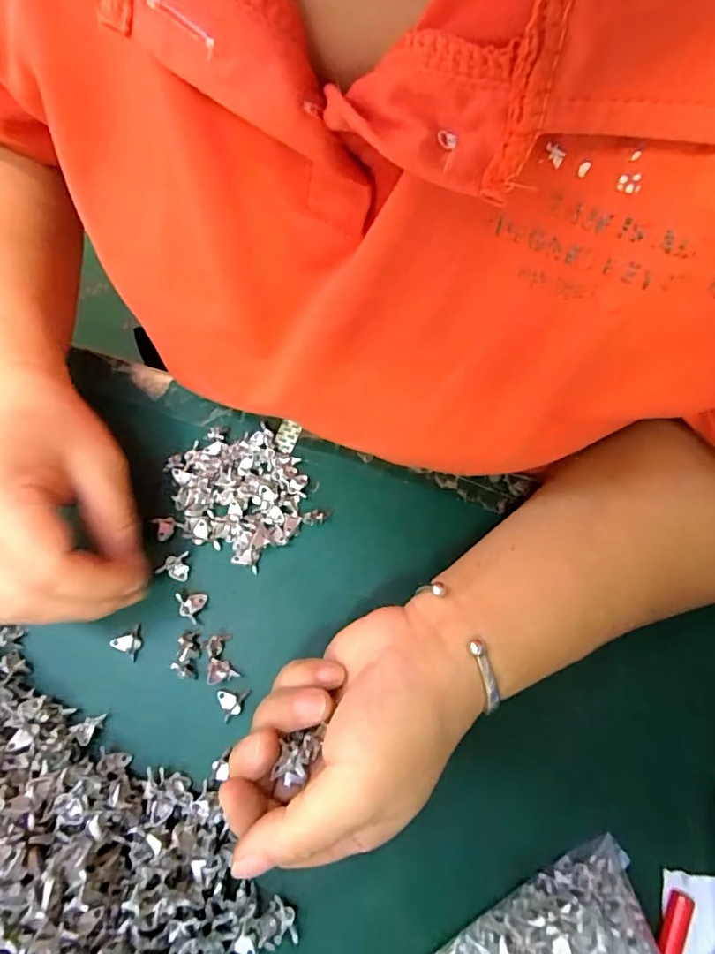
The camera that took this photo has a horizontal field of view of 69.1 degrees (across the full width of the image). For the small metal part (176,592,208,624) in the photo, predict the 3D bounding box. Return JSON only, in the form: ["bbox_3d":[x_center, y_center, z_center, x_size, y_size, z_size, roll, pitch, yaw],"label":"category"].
[{"bbox_3d":[-0.087,0.066,0.269,0.014,0.005,0.015,15,71,6],"label":"small metal part"}]

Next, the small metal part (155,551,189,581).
[{"bbox_3d":[-0.096,0.046,0.276,0.015,0.004,0.015,18,71,7],"label":"small metal part"}]

